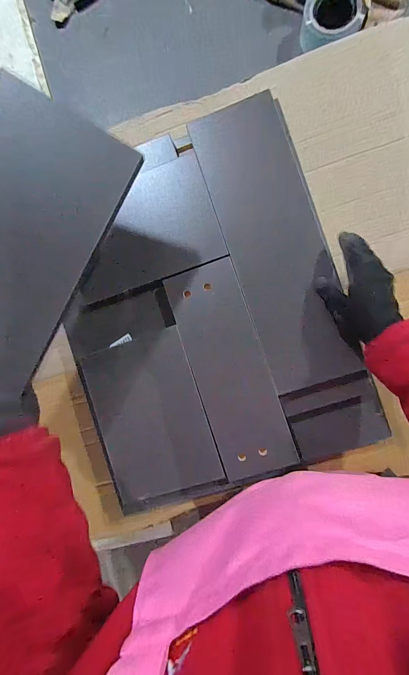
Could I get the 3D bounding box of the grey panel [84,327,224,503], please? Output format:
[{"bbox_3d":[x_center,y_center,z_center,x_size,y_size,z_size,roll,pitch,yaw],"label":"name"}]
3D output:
[{"bbox_3d":[-0.087,0.125,0.453,0.171,0.011,0.243,-19,88,7],"label":"grey panel"}]

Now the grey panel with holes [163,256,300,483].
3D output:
[{"bbox_3d":[0.041,0.048,0.443,0.112,0.012,0.325,-19,88,7],"label":"grey panel with holes"}]

